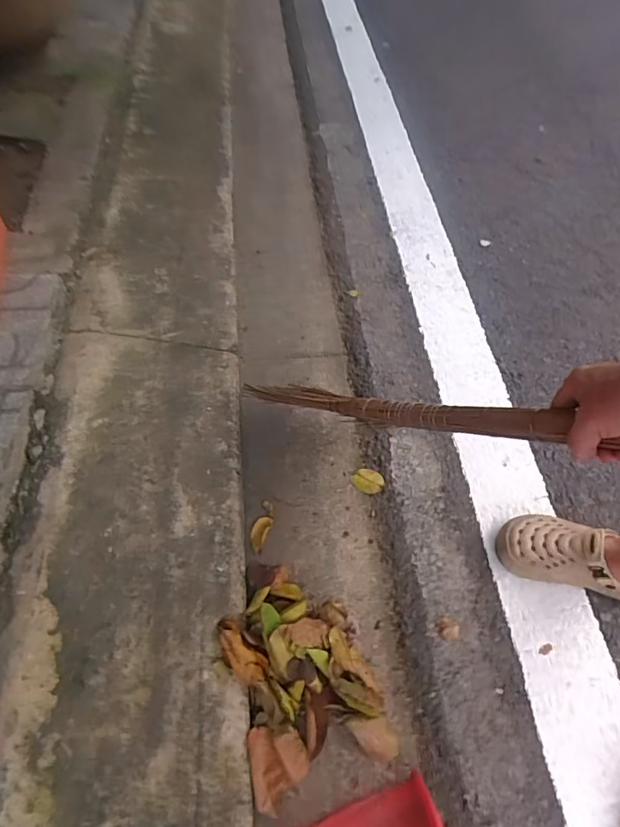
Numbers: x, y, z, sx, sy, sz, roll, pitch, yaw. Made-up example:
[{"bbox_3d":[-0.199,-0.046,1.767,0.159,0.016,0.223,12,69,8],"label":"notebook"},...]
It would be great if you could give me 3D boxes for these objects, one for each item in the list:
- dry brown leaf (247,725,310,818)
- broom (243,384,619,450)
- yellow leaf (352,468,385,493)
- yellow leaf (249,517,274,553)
[{"bbox_3d":[-0.044,0.518,0.720,0.082,0.016,0.105,-10,58,-9],"label":"dry brown leaf"},{"bbox_3d":[0.116,-0.004,0.682,0.056,0.067,0.820,-44,26,-23],"label":"broom"},{"bbox_3d":[0.115,0.132,0.957,0.057,0.004,0.050,33,61,18],"label":"yellow leaf"},{"bbox_3d":[-0.095,0.225,0.919,0.030,0.011,0.071,19,58,10],"label":"yellow leaf"}]

